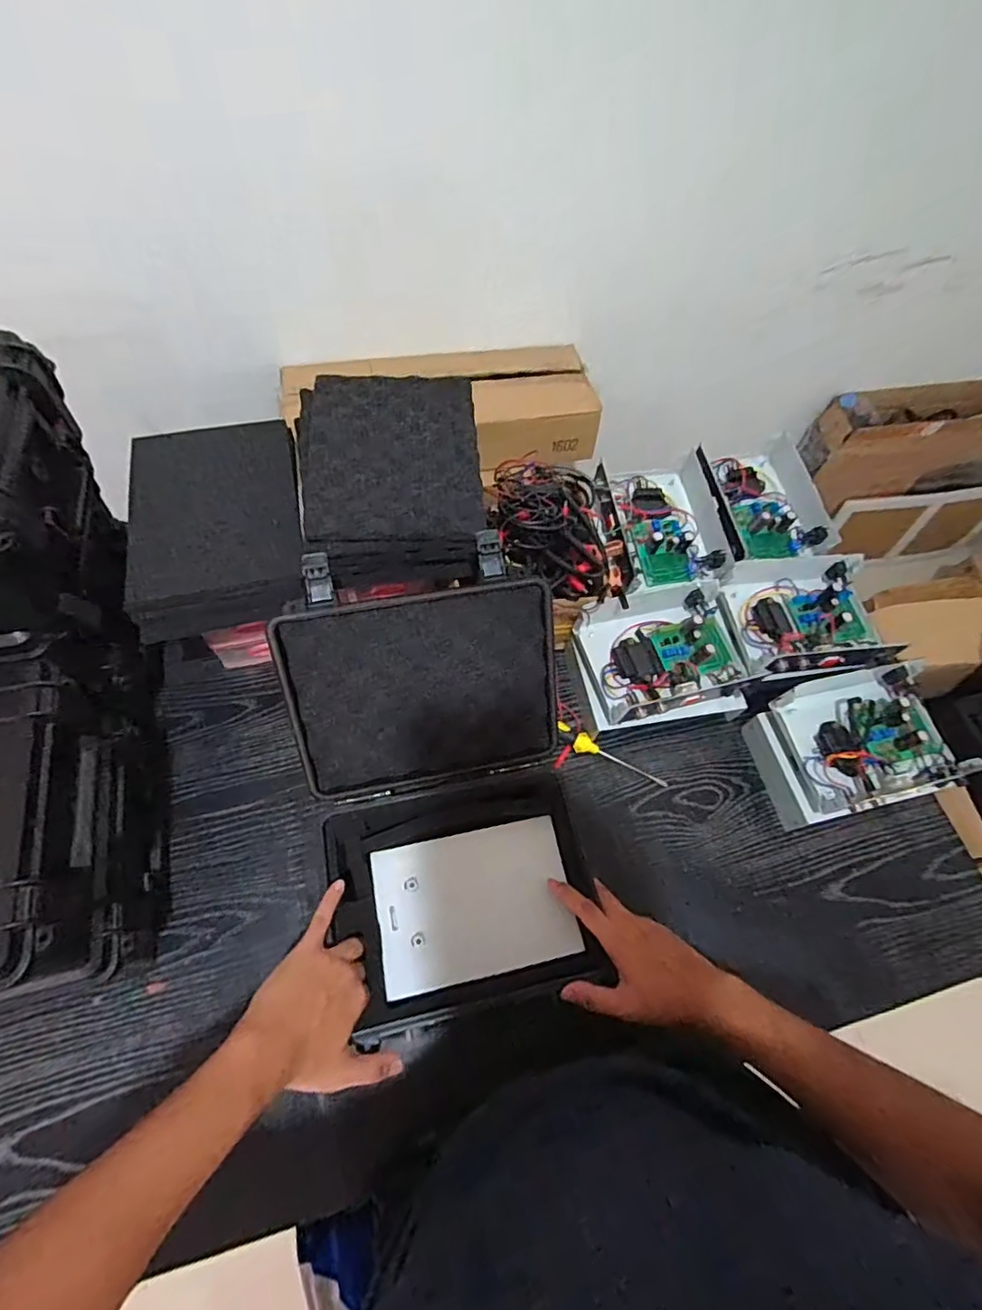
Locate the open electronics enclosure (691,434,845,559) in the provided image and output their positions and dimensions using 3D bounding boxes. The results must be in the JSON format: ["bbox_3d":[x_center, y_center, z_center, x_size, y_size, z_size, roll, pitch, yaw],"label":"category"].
[{"bbox_3d":[0.397,-0.228,0.864,0.174,0.062,0.203,-12,64,-10],"label":"open electronics enclosure"}]

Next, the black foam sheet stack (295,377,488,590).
[{"bbox_3d":[-0.120,-0.214,0.696,0.209,0.072,0.280,-4,63,-6],"label":"black foam sheet stack"}]

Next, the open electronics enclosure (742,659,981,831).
[{"bbox_3d":[0.461,0.113,0.737,0.210,0.106,0.168,-11,64,-10],"label":"open electronics enclosure"}]

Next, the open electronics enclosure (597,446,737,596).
[{"bbox_3d":[0.248,-0.187,0.834,0.174,0.060,0.223,-8,64,-8],"label":"open electronics enclosure"}]

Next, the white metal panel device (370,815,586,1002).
[{"bbox_3d":[-0.017,0.262,0.612,0.201,0.015,0.141,-10,64,-9],"label":"white metal panel device"}]

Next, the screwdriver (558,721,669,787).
[{"bbox_3d":[0.156,0.134,0.746,0.157,0.022,0.025,27,64,10],"label":"screwdriver"}]

